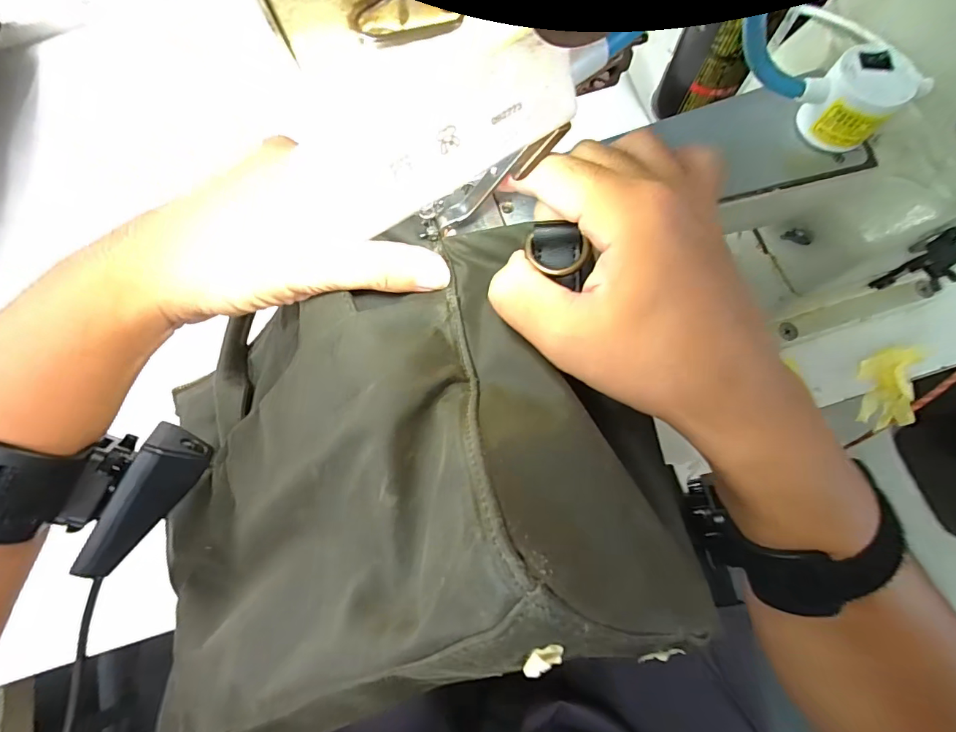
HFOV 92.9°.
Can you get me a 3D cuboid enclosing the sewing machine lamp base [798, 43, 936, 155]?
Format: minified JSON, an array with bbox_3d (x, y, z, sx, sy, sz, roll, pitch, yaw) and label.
[{"bbox_3d":[0.185,-0.131,0.224,0.043,0.039,0.036,-35,76,-9],"label":"sewing machine lamp base"}]

